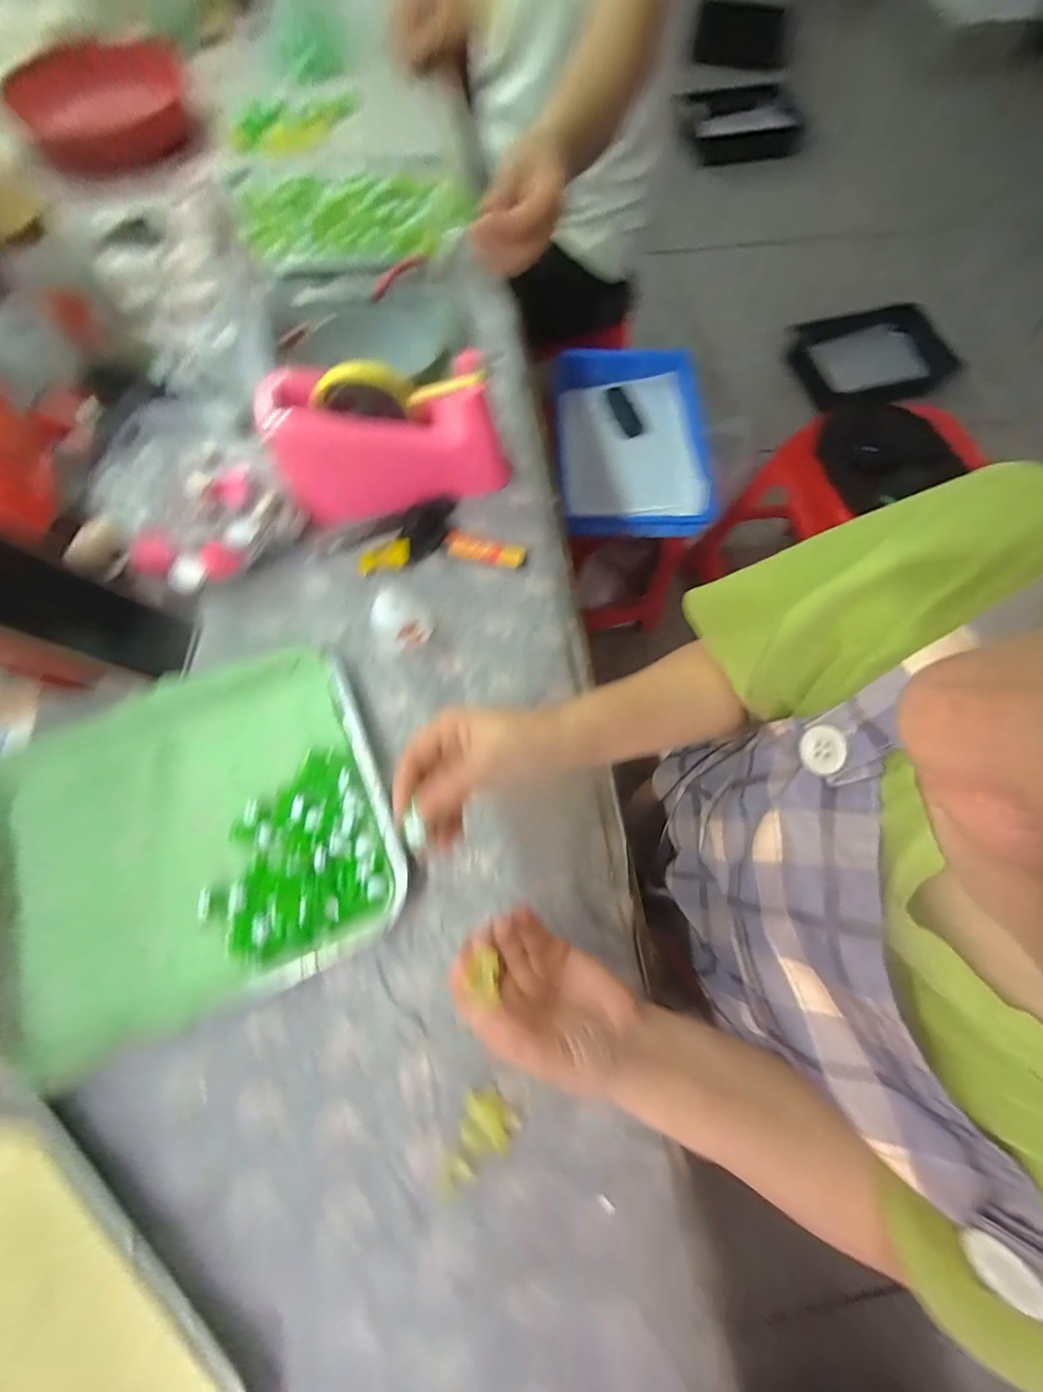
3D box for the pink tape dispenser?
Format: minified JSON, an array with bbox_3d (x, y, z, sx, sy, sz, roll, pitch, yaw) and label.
[{"bbox_3d":[-0.113,-0.227,0.419,0.197,0.100,0.065,-10,71,-5],"label":"pink tape dispenser"}]

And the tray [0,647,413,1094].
[{"bbox_3d":[-0.249,0.102,0.359,0.281,0.019,0.249,-22,73,-9],"label":"tray"}]

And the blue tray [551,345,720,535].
[{"bbox_3d":[0.186,-0.428,0.802,0.242,0.067,0.348,-2,73,-3],"label":"blue tray"}]

